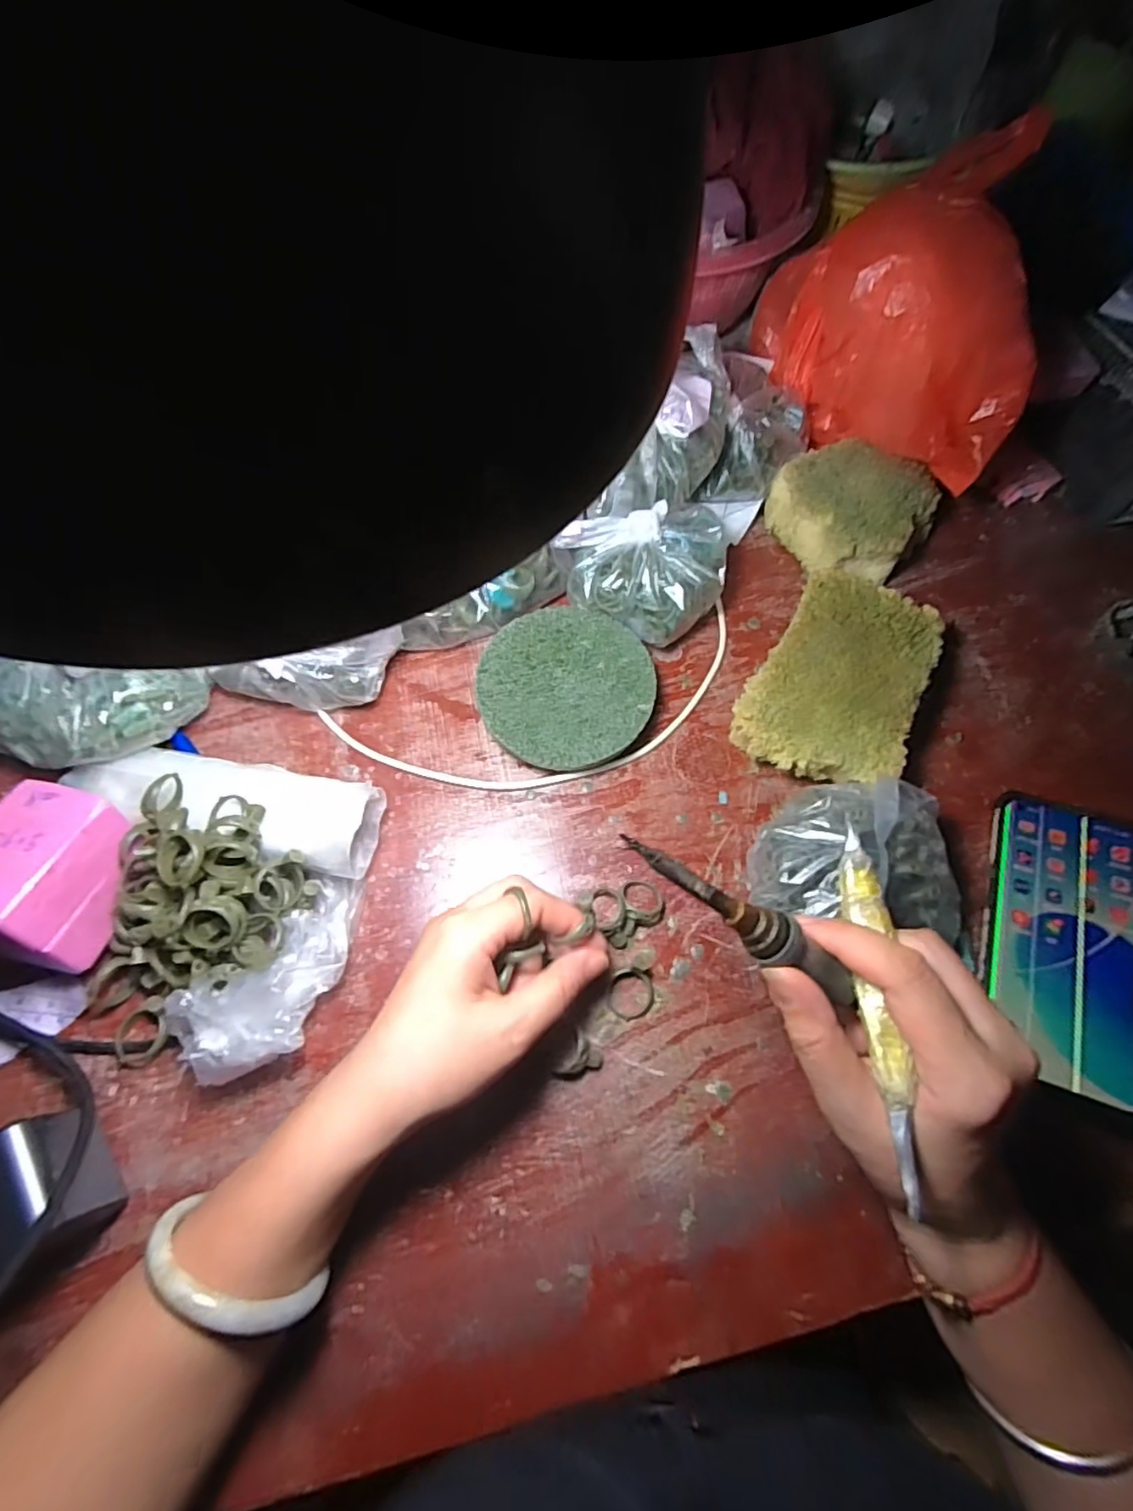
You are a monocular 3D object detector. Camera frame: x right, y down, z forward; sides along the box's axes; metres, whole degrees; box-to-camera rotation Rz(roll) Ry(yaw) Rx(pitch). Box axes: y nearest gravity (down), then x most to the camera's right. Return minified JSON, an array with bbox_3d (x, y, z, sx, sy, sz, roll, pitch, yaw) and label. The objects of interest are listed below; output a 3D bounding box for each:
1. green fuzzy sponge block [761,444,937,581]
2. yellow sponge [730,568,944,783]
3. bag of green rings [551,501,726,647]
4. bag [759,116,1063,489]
[{"bbox_3d":[0.203,-0.175,0.437,0.101,0.043,0.103,-39,74,-17],"label":"green fuzzy sponge block"},{"bbox_3d":[0.168,-0.046,0.382,0.094,0.043,0.139,26,68,8],"label":"yellow sponge"},{"bbox_3d":[0.054,-0.113,0.393,0.102,0.064,0.078,-17,69,-10],"label":"bag of green rings"},{"bbox_3d":[0.216,-0.281,0.393,0.121,0.134,0.160,0,67,-3],"label":"bag"}]

